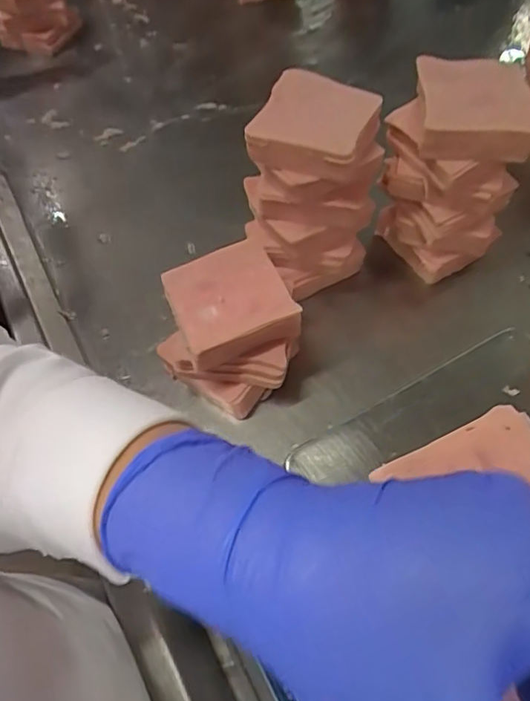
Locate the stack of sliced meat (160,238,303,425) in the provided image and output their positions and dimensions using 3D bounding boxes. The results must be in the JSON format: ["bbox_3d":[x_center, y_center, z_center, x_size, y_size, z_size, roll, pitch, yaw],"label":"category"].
[{"bbox_3d":[-0.031,-0.017,0.450,0.107,0.056,0.118,-22,59,-12],"label":"stack of sliced meat"}]

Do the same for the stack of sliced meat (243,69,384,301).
[{"bbox_3d":[0.039,-0.142,0.494,0.117,0.157,0.112,11,58,9],"label":"stack of sliced meat"}]

